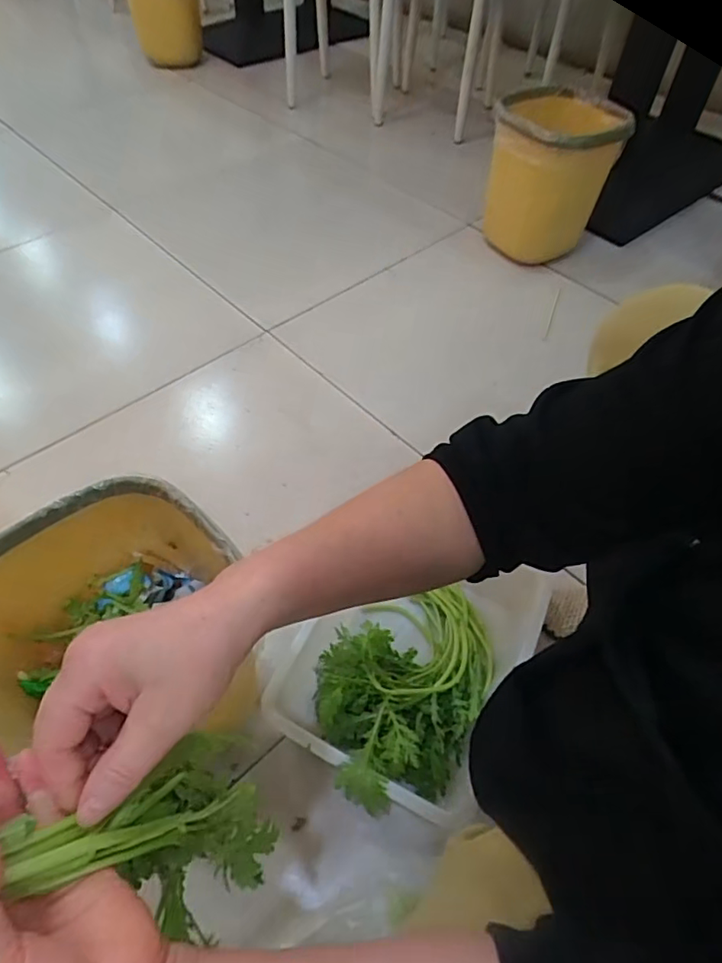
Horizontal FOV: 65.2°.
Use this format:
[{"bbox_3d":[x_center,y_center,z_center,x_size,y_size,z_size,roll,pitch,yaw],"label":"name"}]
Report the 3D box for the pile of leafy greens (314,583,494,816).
[{"bbox_3d":[0.045,0.235,0.653,0.189,0.081,0.254,26,57,16],"label":"pile of leafy greens"}]

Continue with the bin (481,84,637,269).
[{"bbox_3d":[0.357,-0.569,1.090,0.210,0.267,0.243,22,55,13],"label":"bin"}]

